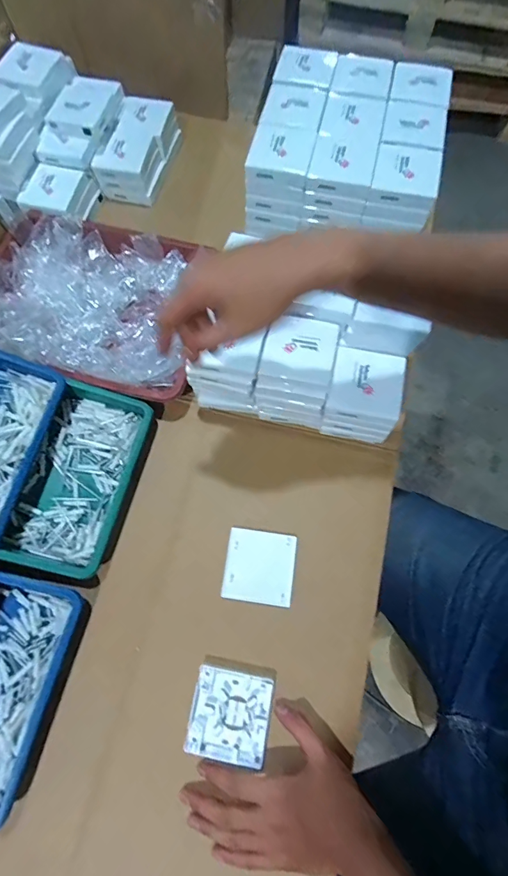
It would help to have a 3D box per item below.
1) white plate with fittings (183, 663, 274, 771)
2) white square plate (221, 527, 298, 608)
[{"bbox_3d":[-0.027,0.312,0.461,0.088,0.014,0.085,9,71,3],"label":"white plate with fittings"},{"bbox_3d":[0.007,0.165,0.518,0.088,0.014,0.086,7,71,3],"label":"white square plate"}]

